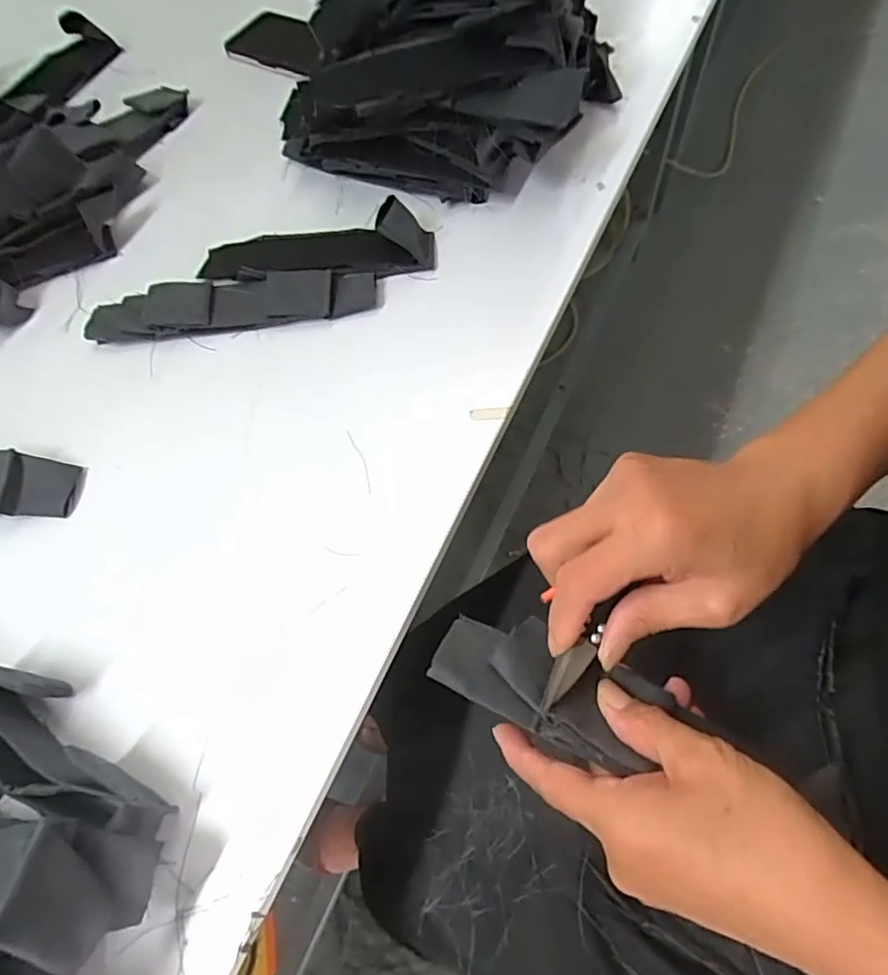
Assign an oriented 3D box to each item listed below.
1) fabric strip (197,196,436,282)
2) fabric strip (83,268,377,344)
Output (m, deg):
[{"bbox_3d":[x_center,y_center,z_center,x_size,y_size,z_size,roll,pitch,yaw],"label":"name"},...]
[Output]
[{"bbox_3d":[-0.112,-0.196,0.495,0.208,0.047,0.061,1,67,14],"label":"fabric strip"},{"bbox_3d":[-0.174,-0.151,0.476,0.234,0.014,0.052,-6,65,3],"label":"fabric strip"}]

